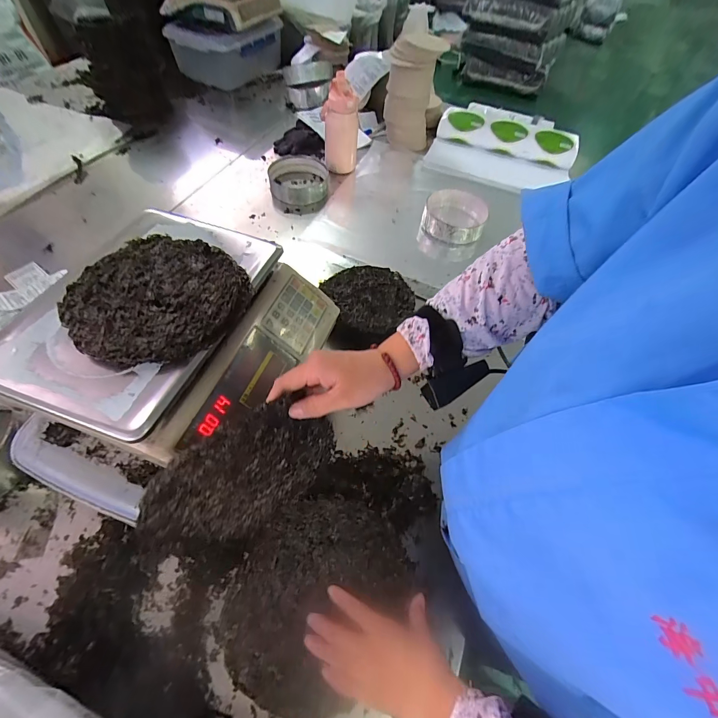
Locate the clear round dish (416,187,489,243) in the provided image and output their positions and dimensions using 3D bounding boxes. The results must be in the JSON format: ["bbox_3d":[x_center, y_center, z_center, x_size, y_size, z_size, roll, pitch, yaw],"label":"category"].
[{"bbox_3d":[0.279,-0.410,1.037,0.185,0.068,0.187,2,56,-4],"label":"clear round dish"}]

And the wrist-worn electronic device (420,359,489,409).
[{"bbox_3d":[0.104,0.023,0.374,0.072,0.026,0.028,-27,62,-5],"label":"wrist-worn electronic device"}]

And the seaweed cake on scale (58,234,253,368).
[{"bbox_3d":[-0.242,-0.076,0.430,0.193,0.025,0.192,2,56,-4],"label":"seaweed cake on scale"}]

